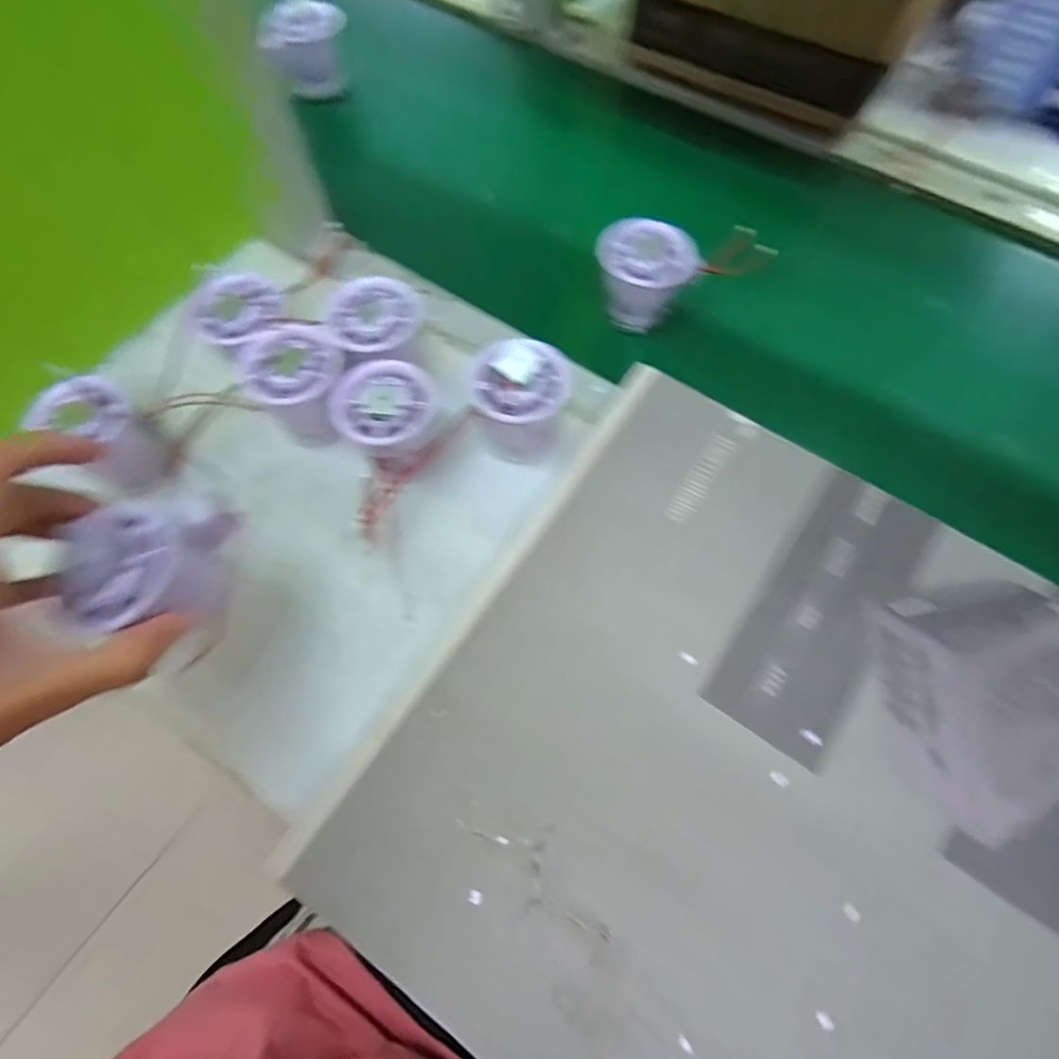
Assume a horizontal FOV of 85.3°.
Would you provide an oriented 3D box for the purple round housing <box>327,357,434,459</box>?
[{"bbox_3d":[-0.084,-0.072,0.339,0.061,0.018,0.055,24,71,11],"label":"purple round housing"}]

